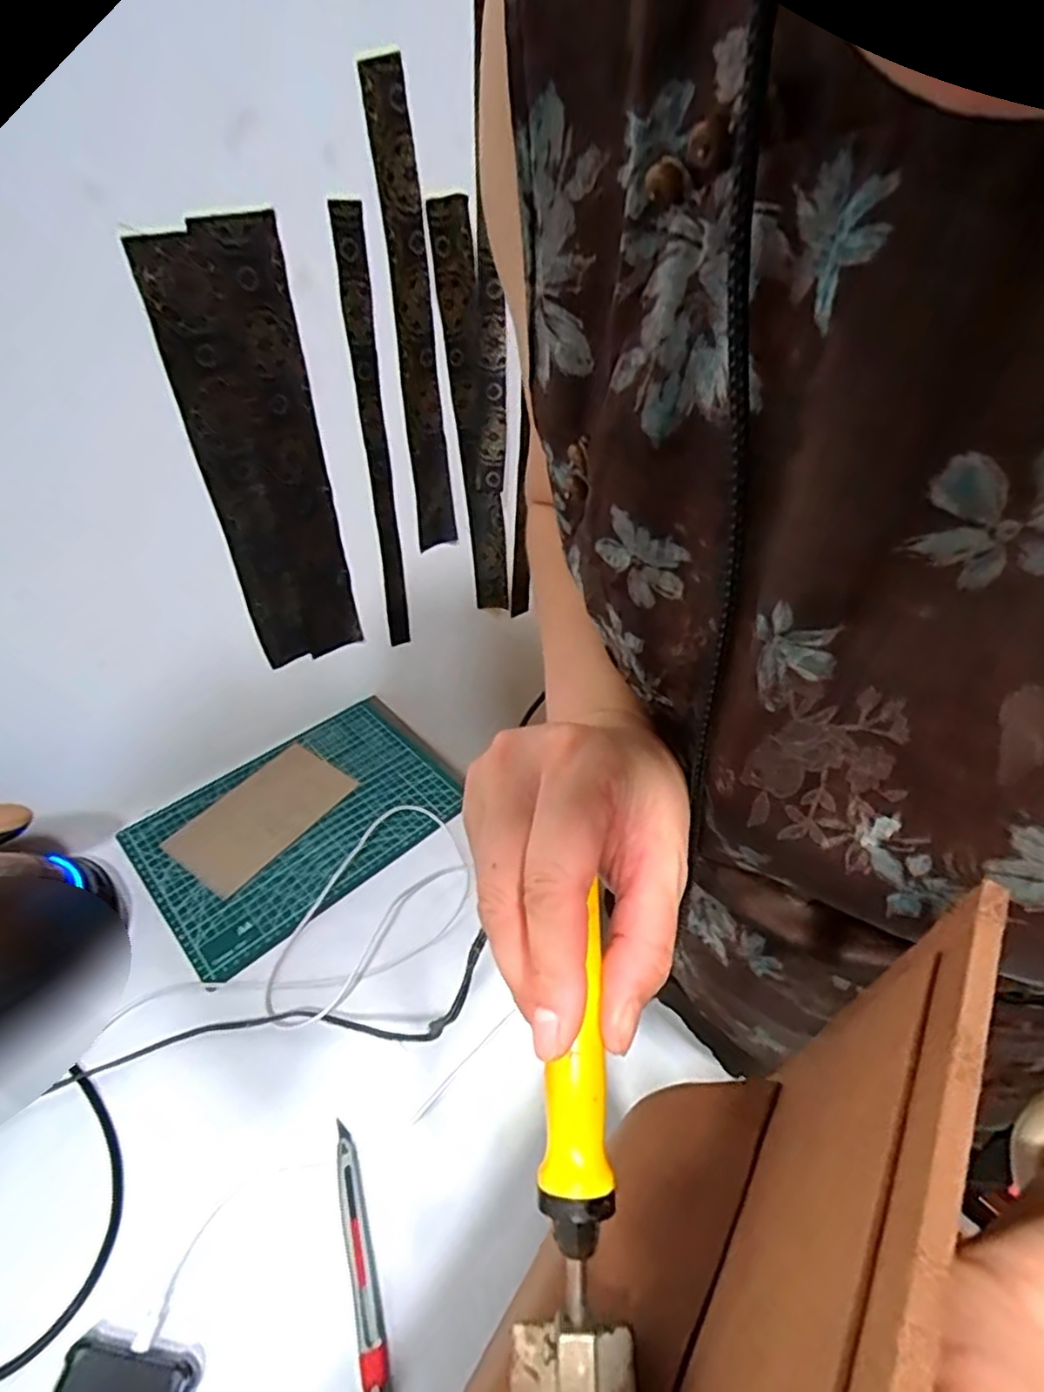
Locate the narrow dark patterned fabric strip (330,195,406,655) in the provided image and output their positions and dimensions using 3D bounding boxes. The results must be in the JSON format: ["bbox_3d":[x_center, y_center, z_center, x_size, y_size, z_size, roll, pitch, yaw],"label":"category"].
[{"bbox_3d":[-0.146,-0.236,0.678,0.029,0.438,0.011,-24,47,-26],"label":"narrow dark patterned fabric strip"}]

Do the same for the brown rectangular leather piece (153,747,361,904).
[{"bbox_3d":[-0.278,0.121,0.693,0.116,0.010,0.175,23,44,26],"label":"brown rectangular leather piece"}]

